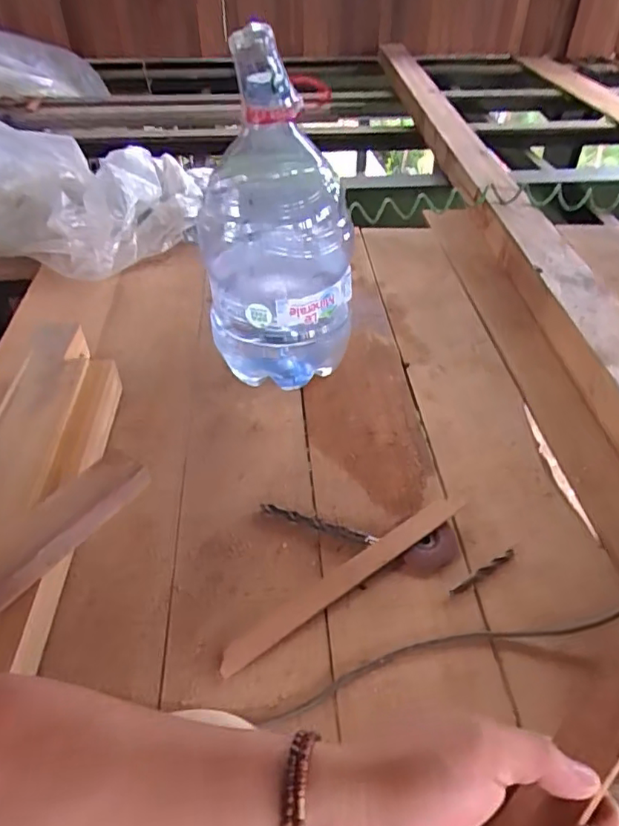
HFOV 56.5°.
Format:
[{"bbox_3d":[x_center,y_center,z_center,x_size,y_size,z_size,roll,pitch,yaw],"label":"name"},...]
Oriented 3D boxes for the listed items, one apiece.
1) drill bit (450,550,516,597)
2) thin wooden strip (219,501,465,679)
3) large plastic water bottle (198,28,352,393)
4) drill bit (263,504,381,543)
[{"bbox_3d":[0.227,0.208,0.749,0.115,0.006,0.013,-23,48,-26],"label":"drill bit"},{"bbox_3d":[0.051,0.209,0.737,0.375,0.006,0.034,-28,57,-25],"label":"thin wooden strip"},{"bbox_3d":[-0.051,-0.284,0.902,0.223,0.493,0.218,-4,42,-4],"label":"large plastic water bottle"},{"bbox_3d":[0.012,0.152,0.796,0.165,0.013,0.017,14,43,15],"label":"drill bit"}]

